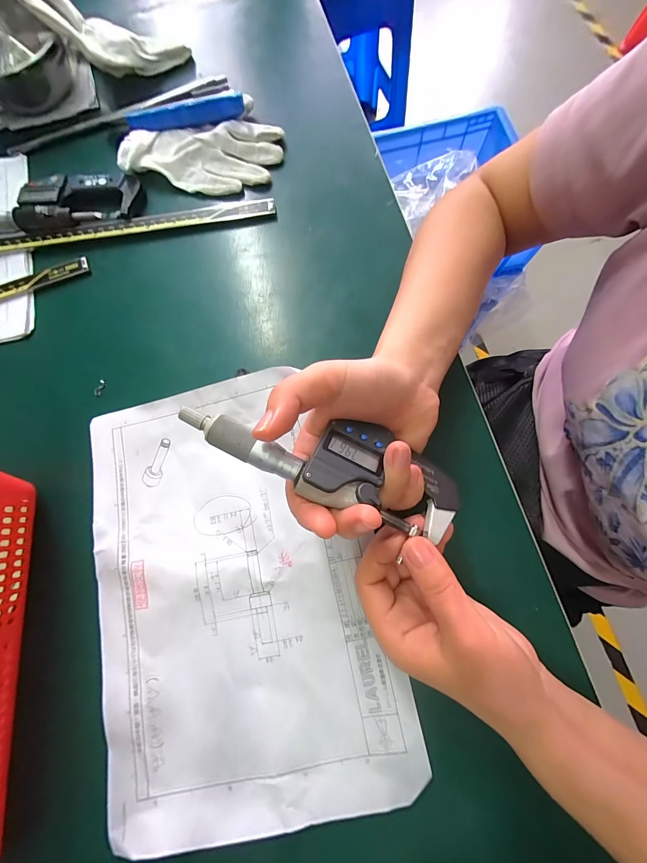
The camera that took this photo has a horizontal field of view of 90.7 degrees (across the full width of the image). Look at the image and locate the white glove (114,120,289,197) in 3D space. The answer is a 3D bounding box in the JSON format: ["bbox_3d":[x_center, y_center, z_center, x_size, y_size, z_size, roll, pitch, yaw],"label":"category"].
[{"bbox_3d":[-0.117,-0.276,0.316,0.143,0.023,0.077,6,76,4],"label":"white glove"}]

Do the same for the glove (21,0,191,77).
[{"bbox_3d":[-0.212,-0.392,0.322,0.137,0.032,0.050,-6,76,-30],"label":"glove"}]

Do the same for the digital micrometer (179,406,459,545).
[{"bbox_3d":[0.004,0.015,0.177,0.160,0.024,0.051,17,78,-8],"label":"digital micrometer"}]

